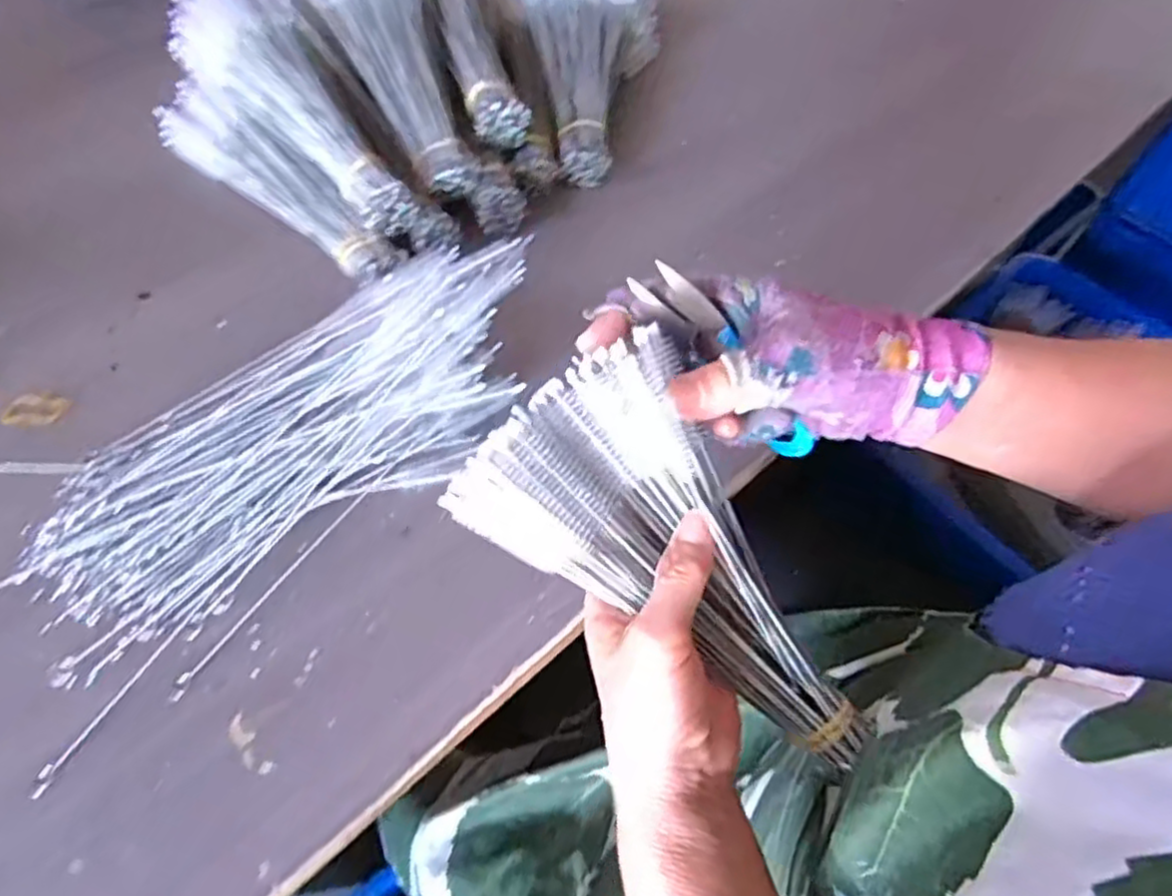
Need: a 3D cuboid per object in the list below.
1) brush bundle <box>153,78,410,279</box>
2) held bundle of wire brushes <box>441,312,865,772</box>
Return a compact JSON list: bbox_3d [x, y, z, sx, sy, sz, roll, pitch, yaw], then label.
[{"bbox_3d":[-0.222,-0.191,0.508,0.235,0.043,0.038,36,65,17],"label":"brush bundle"},{"bbox_3d":[0.054,0.054,0.317,0.219,0.050,0.097,45,63,-13],"label":"held bundle of wire brushes"}]

